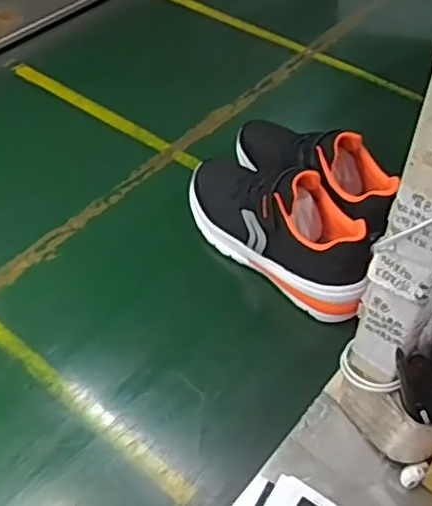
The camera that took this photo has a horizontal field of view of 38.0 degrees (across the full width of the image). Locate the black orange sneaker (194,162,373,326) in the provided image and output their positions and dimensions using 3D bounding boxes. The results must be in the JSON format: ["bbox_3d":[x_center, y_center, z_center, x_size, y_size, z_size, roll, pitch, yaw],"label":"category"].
[{"bbox_3d":[0.070,-0.042,0.726,0.092,0.129,0.279,-32,55,-27],"label":"black orange sneaker"}]

